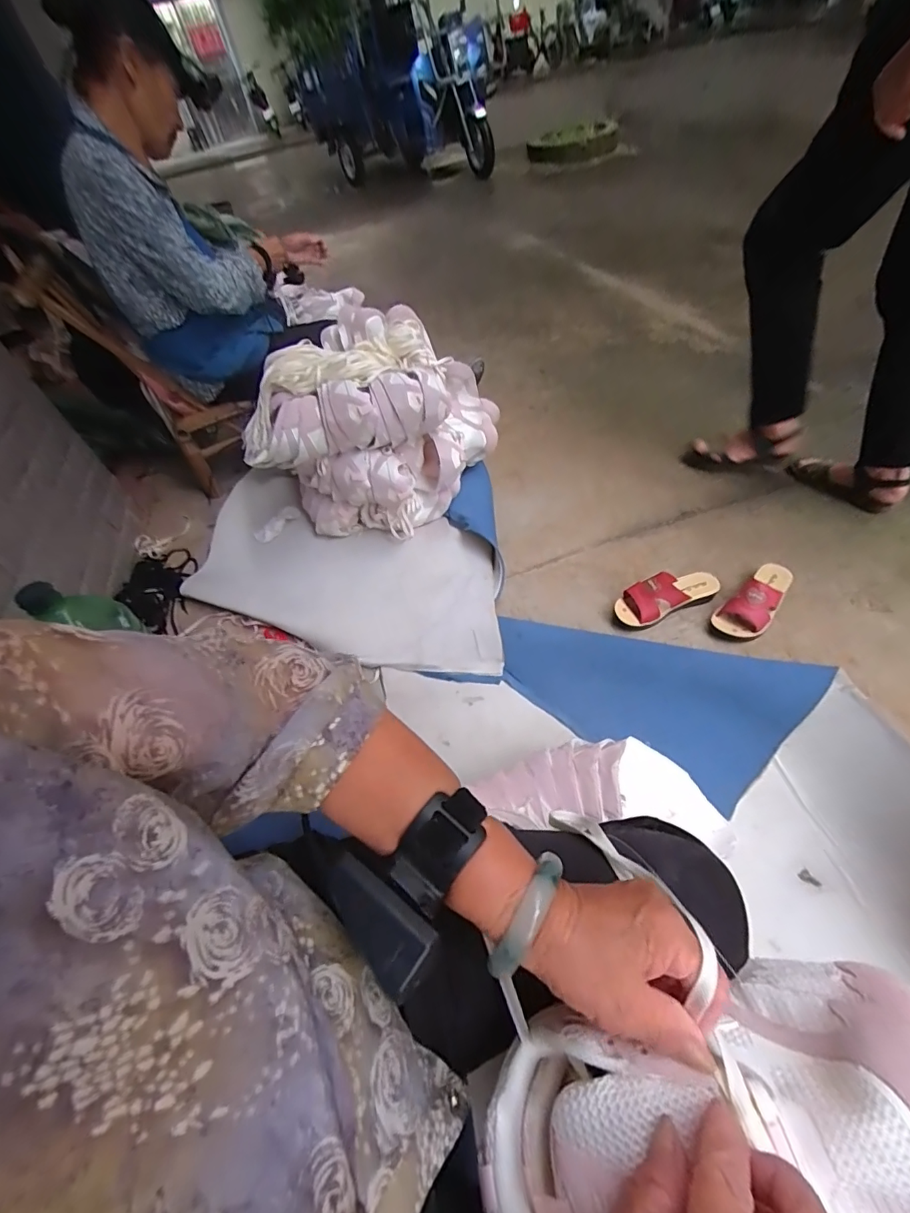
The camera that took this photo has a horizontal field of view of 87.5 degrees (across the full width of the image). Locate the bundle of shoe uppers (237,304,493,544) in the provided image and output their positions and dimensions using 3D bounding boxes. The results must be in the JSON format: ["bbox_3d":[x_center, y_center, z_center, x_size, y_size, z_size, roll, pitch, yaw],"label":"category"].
[{"bbox_3d":[-0.186,-0.412,1.147,0.483,0.387,0.402,12,55,20],"label":"bundle of shoe uppers"}]

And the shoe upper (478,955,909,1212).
[{"bbox_3d":[0.131,0.258,0.235,0.231,0.055,0.108,-17,51,3],"label":"shoe upper"}]

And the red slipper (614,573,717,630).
[{"bbox_3d":[0.435,-0.025,0.978,0.218,0.063,0.080,-20,51,-8],"label":"red slipper"}]

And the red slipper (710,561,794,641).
[{"bbox_3d":[0.600,-0.023,0.941,0.088,0.072,0.218,34,63,30],"label":"red slipper"}]

